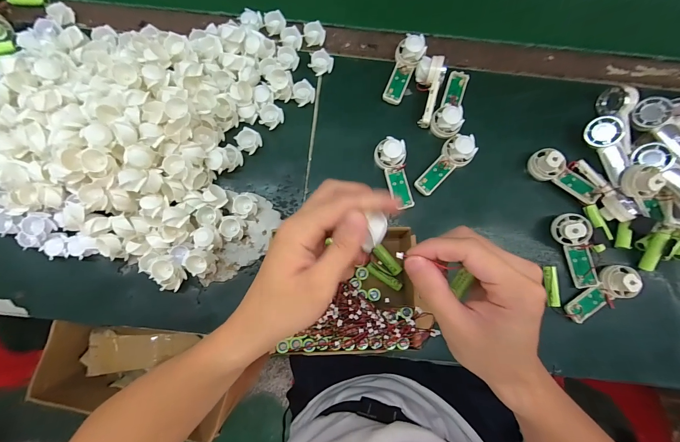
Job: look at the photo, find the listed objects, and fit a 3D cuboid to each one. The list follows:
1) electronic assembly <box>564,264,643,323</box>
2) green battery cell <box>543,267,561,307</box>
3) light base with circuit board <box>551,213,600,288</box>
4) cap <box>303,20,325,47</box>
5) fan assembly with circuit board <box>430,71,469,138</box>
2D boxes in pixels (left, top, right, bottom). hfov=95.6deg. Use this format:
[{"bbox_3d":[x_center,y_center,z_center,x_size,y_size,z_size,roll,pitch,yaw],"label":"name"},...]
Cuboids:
[{"bbox_3d":[0.326,0.092,0.383,0.092,0.028,0.034,-42,85,10],"label":"electronic assembly"},{"bbox_3d":[0.268,0.082,0.389,0.013,0.015,0.049,4,81,0],"label":"green battery cell"},{"bbox_3d":[0.304,0.038,0.391,0.032,0.029,0.094,-13,82,-2],"label":"light base with circuit board"},{"bbox_3d":[-0.036,-0.265,0.435,0.032,0.018,0.030,-6,81,-1],"label":"cap"},{"bbox_3d":[0.153,-0.159,0.412,0.037,0.026,0.093,24,82,3],"label":"fan assembly with circuit board"}]

